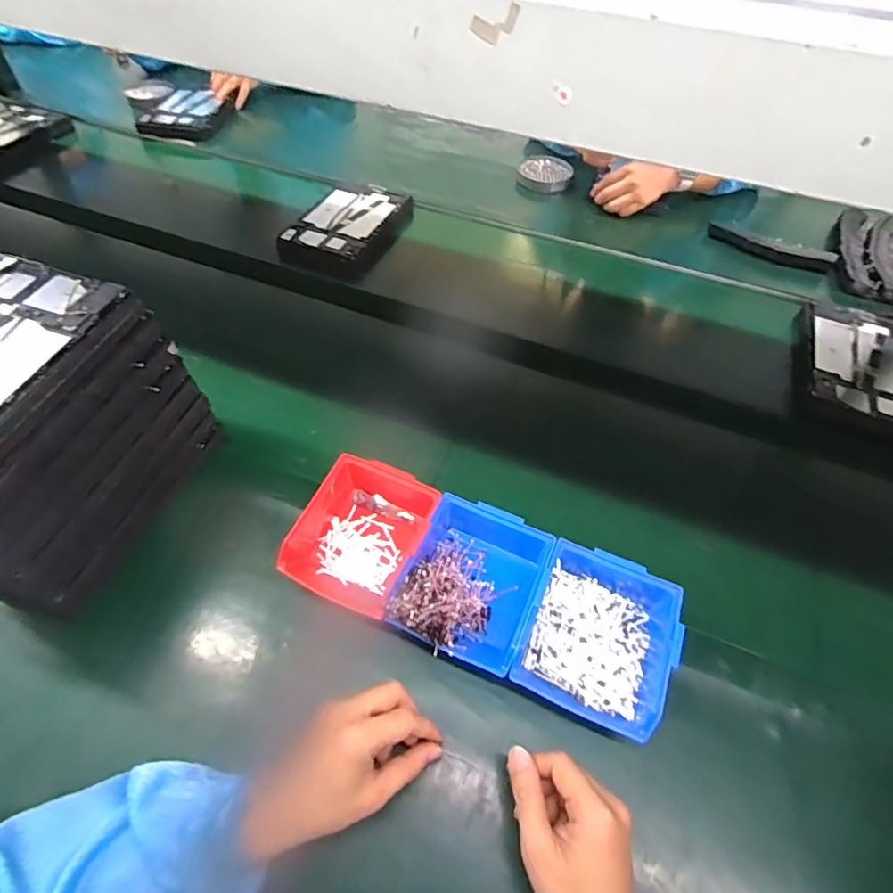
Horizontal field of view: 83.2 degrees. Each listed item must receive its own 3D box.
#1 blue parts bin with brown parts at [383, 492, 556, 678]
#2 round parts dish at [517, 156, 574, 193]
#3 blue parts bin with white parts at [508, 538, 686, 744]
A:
[{"bbox_3d":[0.025,0.129,0.487,0.123,0.063,0.149,22,55,13],"label":"blue parts bin with brown parts"},{"bbox_3d":[0.212,-0.571,1.052,0.105,0.020,0.116,33,63,14],"label":"round parts dish"},{"bbox_3d":[0.139,0.174,0.468,0.122,0.071,0.142,21,55,13],"label":"blue parts bin with white parts"}]

